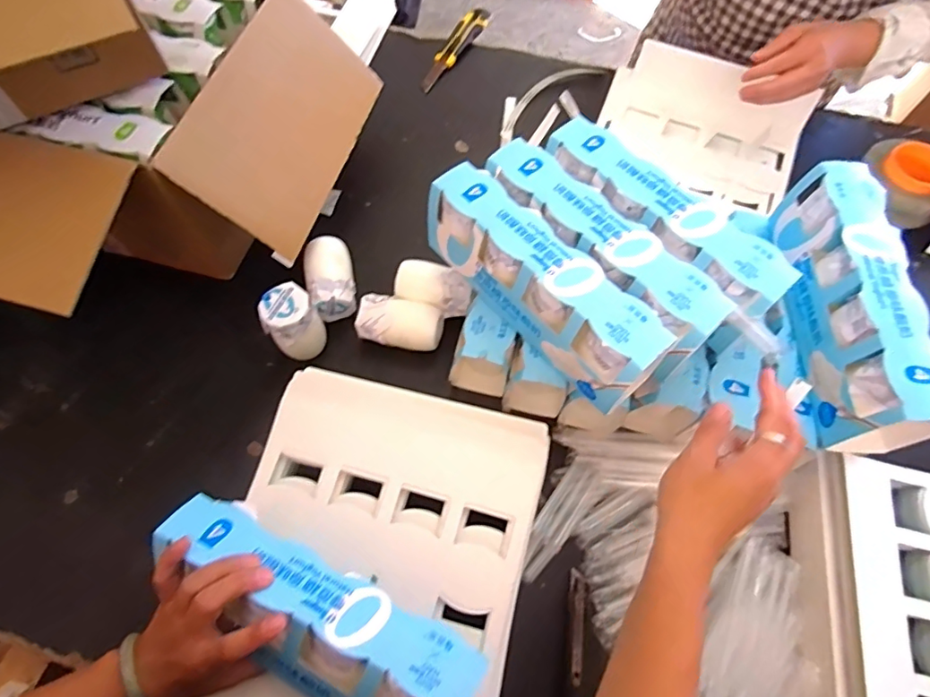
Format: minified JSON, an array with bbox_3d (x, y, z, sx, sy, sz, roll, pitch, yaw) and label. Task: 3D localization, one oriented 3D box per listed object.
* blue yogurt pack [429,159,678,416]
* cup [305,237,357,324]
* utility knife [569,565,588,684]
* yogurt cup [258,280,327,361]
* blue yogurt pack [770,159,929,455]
[{"bbox_3d":[0.070,-0.062,0.514,0.074,0.088,0.272,-36,70,-15],"label":"blue yogurt pack"},{"bbox_3d":[-0.169,-0.089,0.657,0.054,0.051,0.096,-14,66,-6],"label":"cup"},{"bbox_3d":[0.112,0.274,0.517,0.017,0.007,0.098,5,65,3],"label":"utility knife"},{"bbox_3d":[-0.199,-0.028,0.608,0.061,0.087,0.050,-37,70,-16],"label":"yogurt cup"},{"bbox_3d":[0.377,-0.045,0.514,0.074,0.110,0.270,1,65,1],"label":"blue yogurt pack"}]

